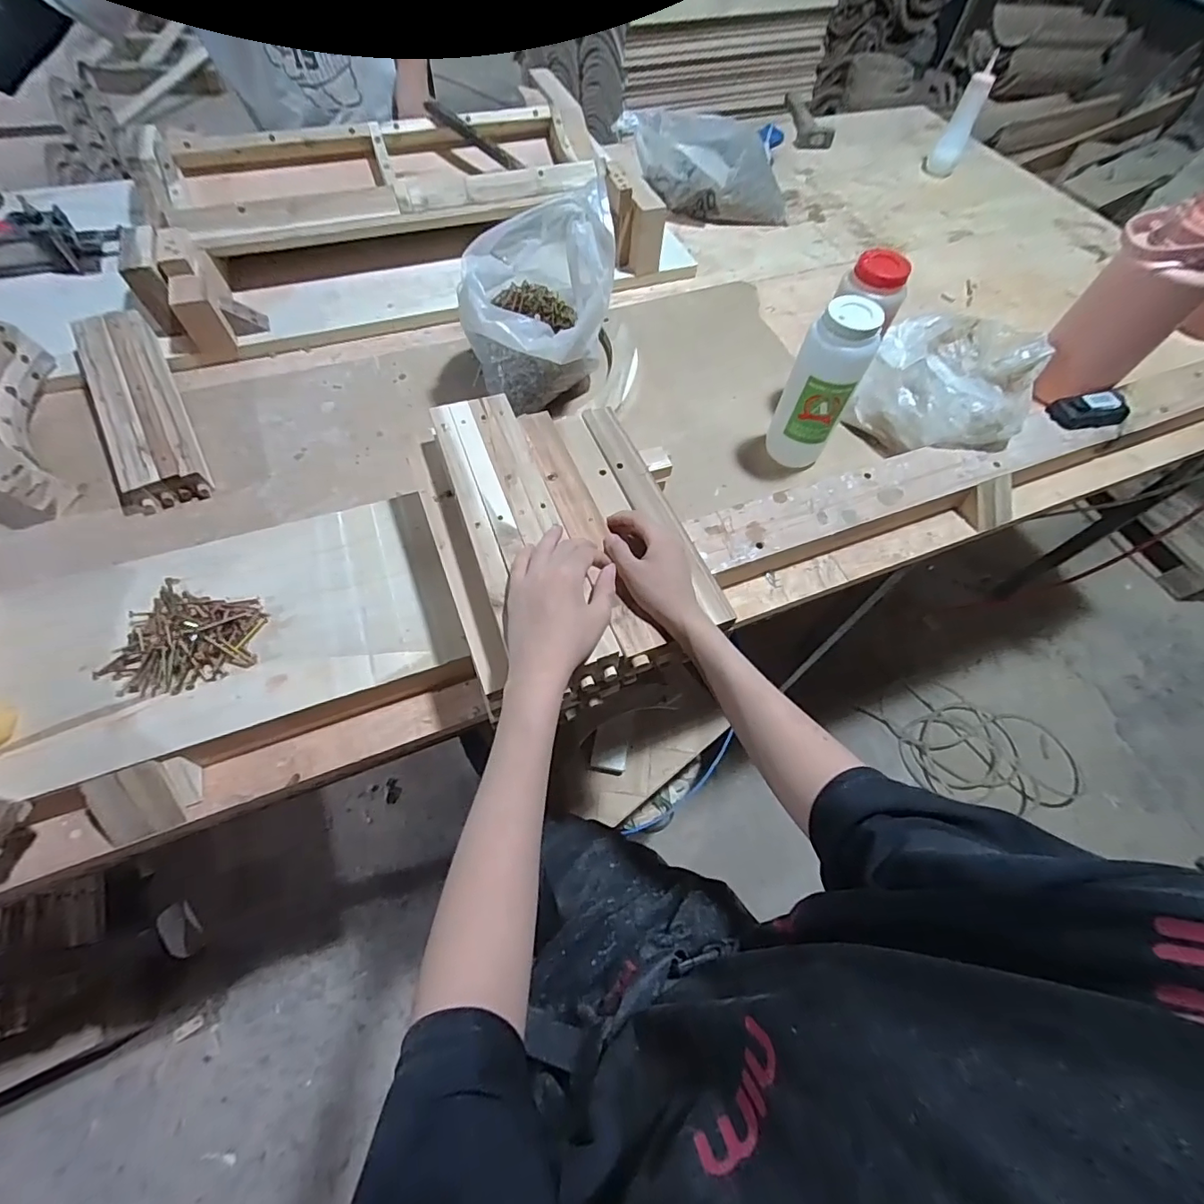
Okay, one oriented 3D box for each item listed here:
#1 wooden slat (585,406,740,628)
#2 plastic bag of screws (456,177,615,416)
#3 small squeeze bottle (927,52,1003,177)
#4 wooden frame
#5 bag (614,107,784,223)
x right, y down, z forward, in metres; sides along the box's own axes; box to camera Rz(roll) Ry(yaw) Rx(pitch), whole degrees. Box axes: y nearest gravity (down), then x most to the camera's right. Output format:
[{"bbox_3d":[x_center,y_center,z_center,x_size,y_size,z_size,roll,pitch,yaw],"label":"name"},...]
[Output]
[{"bbox_3d":[0.054,-0.111,0.570,0.041,0.016,0.324,-19,65,-14],"label":"wooden slat"},{"bbox_3d":[-0.085,-0.402,0.704,0.186,0.217,0.225,2,62,-3],"label":"plastic bag of screws"},{"bbox_3d":[0.812,-1.082,1.158,0.067,0.171,0.065,24,63,9],"label":"small squeeze bottle"},{"bbox_3d":[-0.352,-0.697,0.900,0.794,0.119,0.468,-18,64,-13],"label":"wooden frame"},{"bbox_3d":[0.206,-0.892,1.061,0.342,0.118,0.199,-2,62,-5],"label":"bag"}]

